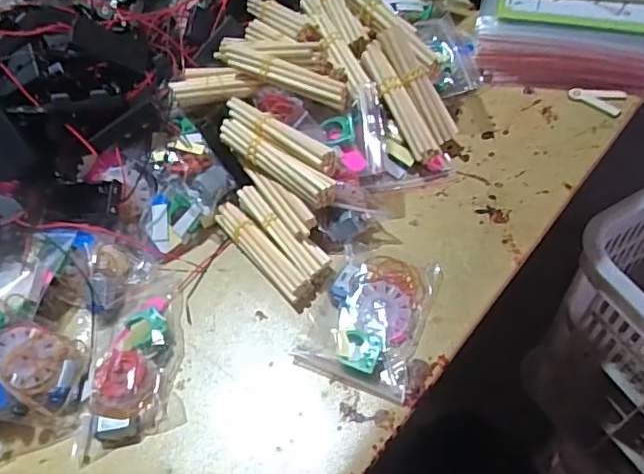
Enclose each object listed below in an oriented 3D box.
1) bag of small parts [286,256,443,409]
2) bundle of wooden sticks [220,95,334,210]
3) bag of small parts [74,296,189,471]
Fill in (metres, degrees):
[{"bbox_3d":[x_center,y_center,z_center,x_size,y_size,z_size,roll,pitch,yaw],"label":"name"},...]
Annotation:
[{"bbox_3d":[0.034,0.051,0.383,0.076,0.017,0.098,18,59,19],"label":"bag of small parts"},{"bbox_3d":[-0.035,-0.064,0.435,0.114,0.031,0.037,32,65,26],"label":"bundle of wooden sticks"},{"bbox_3d":[-0.133,0.086,0.382,0.070,0.017,0.110,-11,54,0],"label":"bag of small parts"}]

